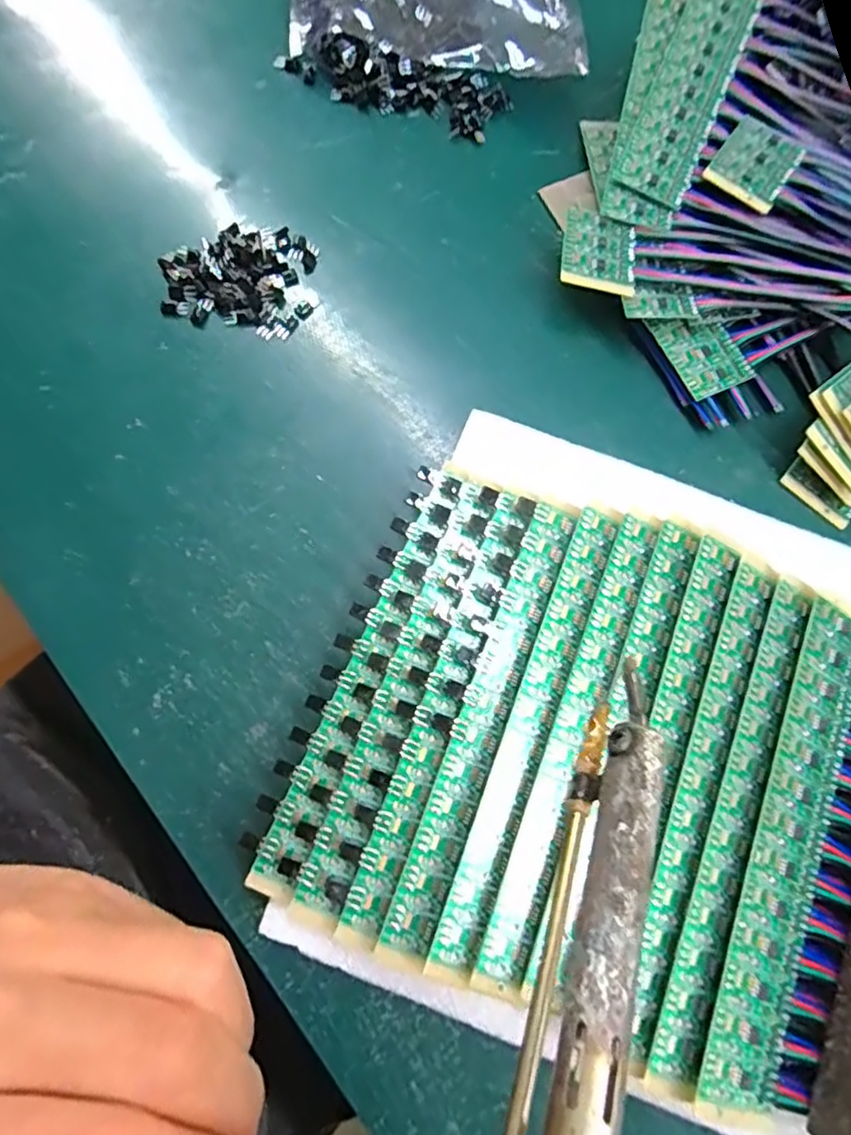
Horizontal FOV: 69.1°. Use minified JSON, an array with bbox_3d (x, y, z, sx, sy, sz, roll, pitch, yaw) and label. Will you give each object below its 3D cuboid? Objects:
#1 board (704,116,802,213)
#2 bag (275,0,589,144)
[{"bbox_3d":[0.147,-0.181,0.277,0.032,0.005,0.039,32,78,6],"label":"board"},{"bbox_3d":[0.003,-0.304,0.318,0.143,0.023,0.163,-2,76,-2],"label":"bag"}]

